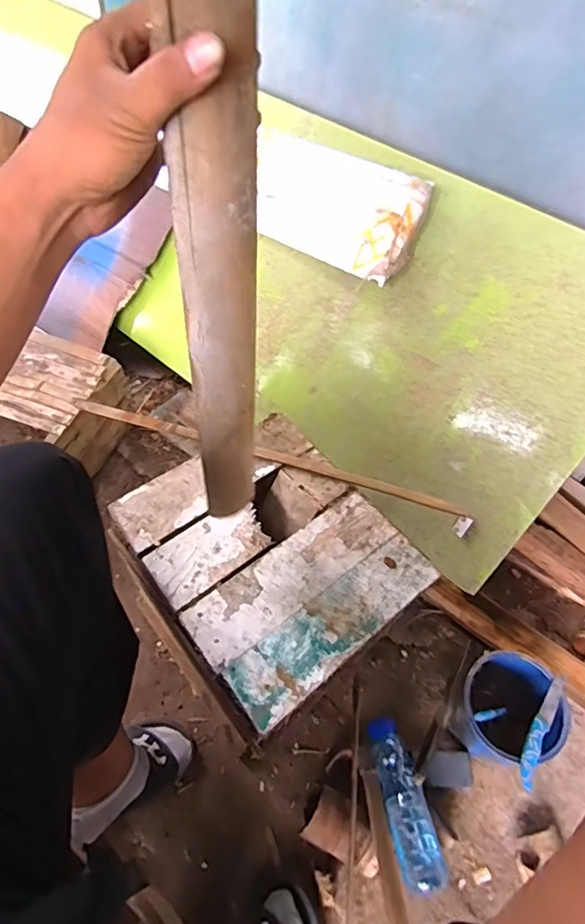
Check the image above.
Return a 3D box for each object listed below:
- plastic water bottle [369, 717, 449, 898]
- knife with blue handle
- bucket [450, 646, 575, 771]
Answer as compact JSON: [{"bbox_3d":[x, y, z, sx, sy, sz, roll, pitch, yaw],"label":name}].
[{"bbox_3d":[0.162,0.490,0.739,0.061,0.059,0.211,-13,58,-13],"label":"plastic water bottle"},{"bbox_3d":[0.366,0.387,0.751,0.024,0.013,0.178,31,59,16],"label":"knife with blue handle"},{"bbox_3d":[0.334,0.393,0.813,0.145,0.118,0.145,2,56,-3],"label":"bucket"}]

